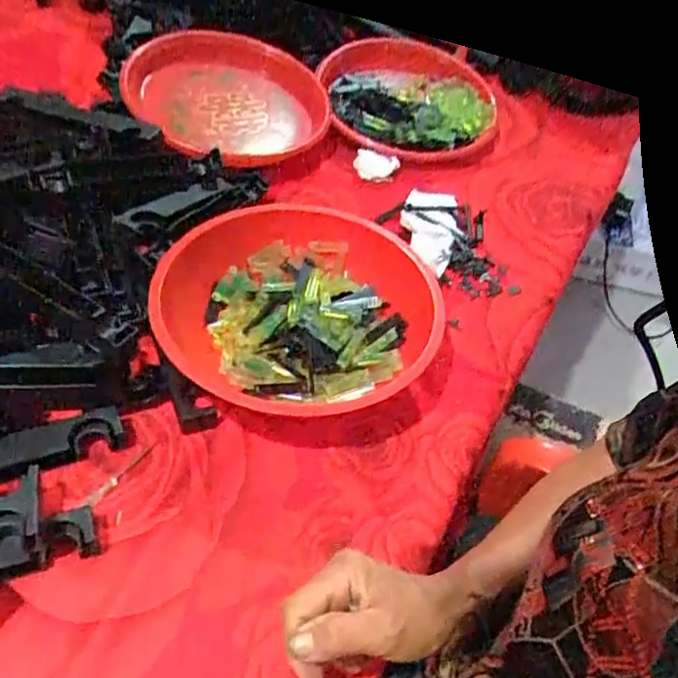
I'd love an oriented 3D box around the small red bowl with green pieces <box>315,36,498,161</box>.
[{"bbox_3d":[0.087,-0.321,0.837,0.226,0.058,0.223,3,49,-4],"label":"small red bowl with green pieces"}]

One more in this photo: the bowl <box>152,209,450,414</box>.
[{"bbox_3d":[-0.033,-0.028,0.573,0.236,0.073,0.220,3,49,-4],"label":"bowl"}]

